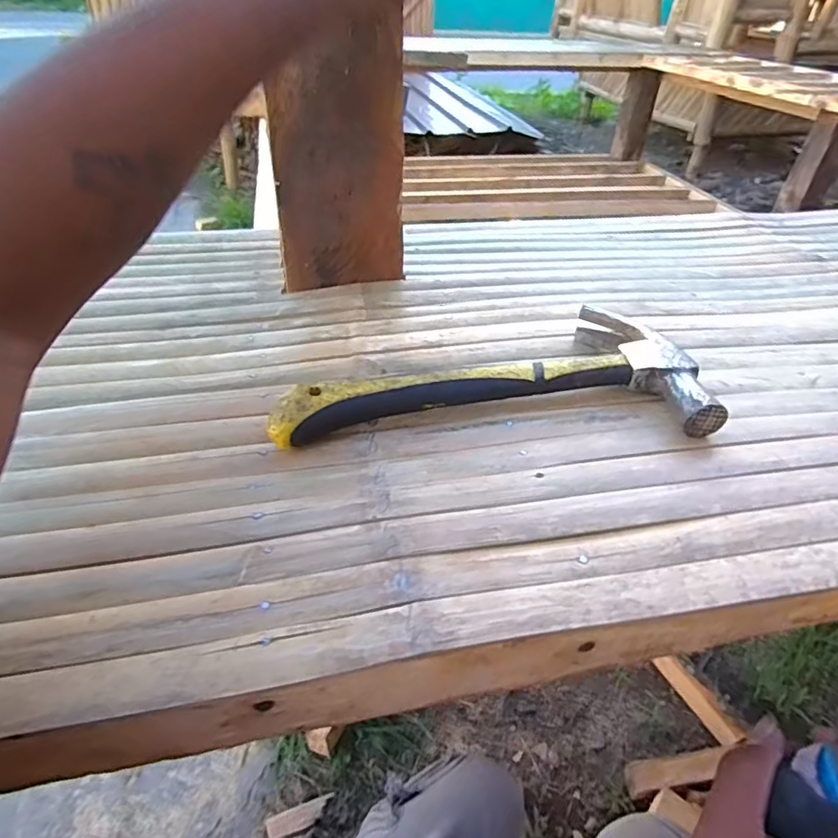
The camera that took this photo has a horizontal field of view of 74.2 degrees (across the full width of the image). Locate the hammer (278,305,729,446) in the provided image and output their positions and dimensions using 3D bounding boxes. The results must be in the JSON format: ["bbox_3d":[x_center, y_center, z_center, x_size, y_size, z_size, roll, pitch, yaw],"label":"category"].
[{"bbox_3d":[0.042,-0.028,0.341,0.245,0.030,0.107,-2,38,-5],"label":"hammer"}]

